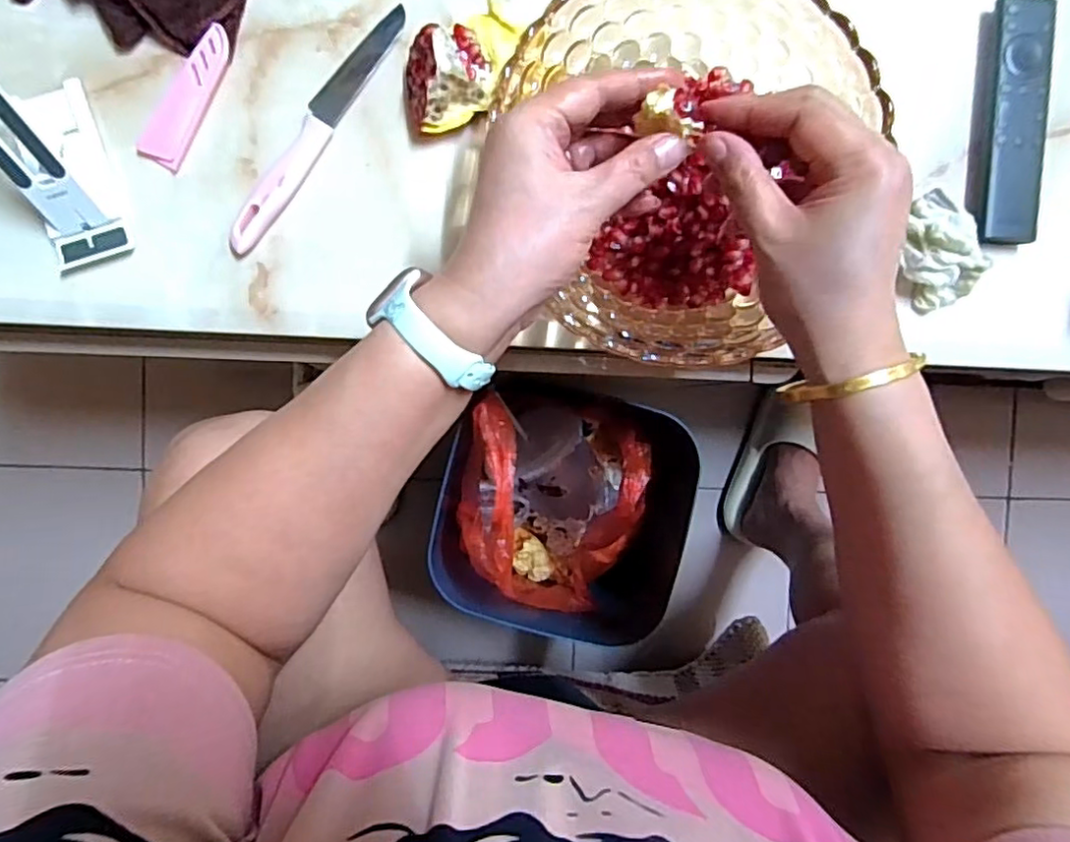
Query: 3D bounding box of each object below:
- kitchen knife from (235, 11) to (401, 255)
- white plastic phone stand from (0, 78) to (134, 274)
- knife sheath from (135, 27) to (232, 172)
[{"bbox_3d":[-0.148,-0.197,0.419,0.026,0.009,0.192,33,91,-1],"label":"kitchen knife"},{"bbox_3d":[-0.310,-0.164,0.385,0.050,0.075,0.115,-14,91,0],"label":"white plastic phone stand"},{"bbox_3d":[-0.234,-0.218,0.416,0.029,0.009,0.097,27,91,-1],"label":"knife sheath"}]

